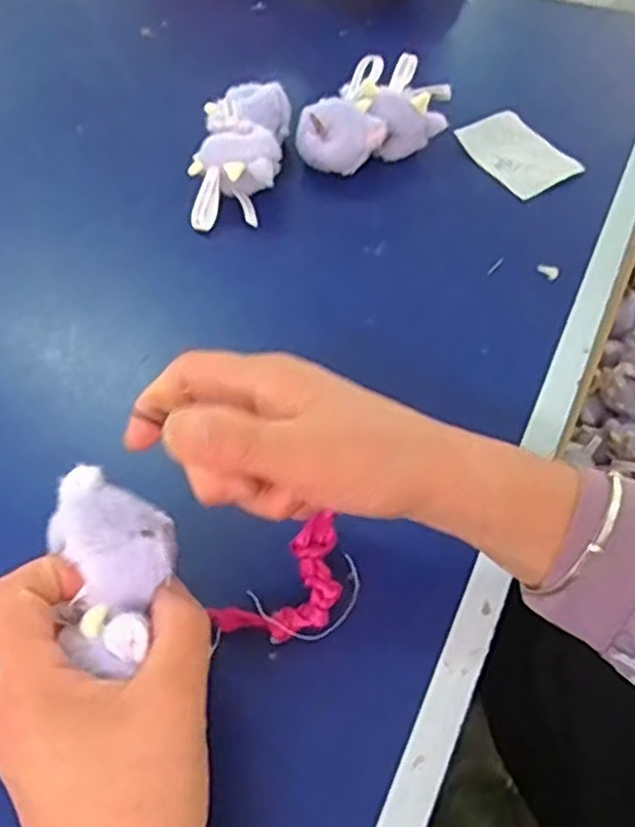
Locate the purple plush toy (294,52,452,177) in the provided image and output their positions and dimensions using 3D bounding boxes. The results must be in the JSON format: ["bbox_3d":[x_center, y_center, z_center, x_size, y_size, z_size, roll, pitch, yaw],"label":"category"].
[{"bbox_3d":[0.041,-0.220,0.571,0.120,0.052,0.066,-17,55,-11],"label":"purple plush toy"}]

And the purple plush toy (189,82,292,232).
[{"bbox_3d":[-0.056,-0.190,0.555,0.064,0.046,0.126,11,67,9],"label":"purple plush toy"}]

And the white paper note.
[{"bbox_3d":[0.154,-0.201,0.588,0.058,0.010,0.087,-24,57,-16],"label":"white paper note"}]

